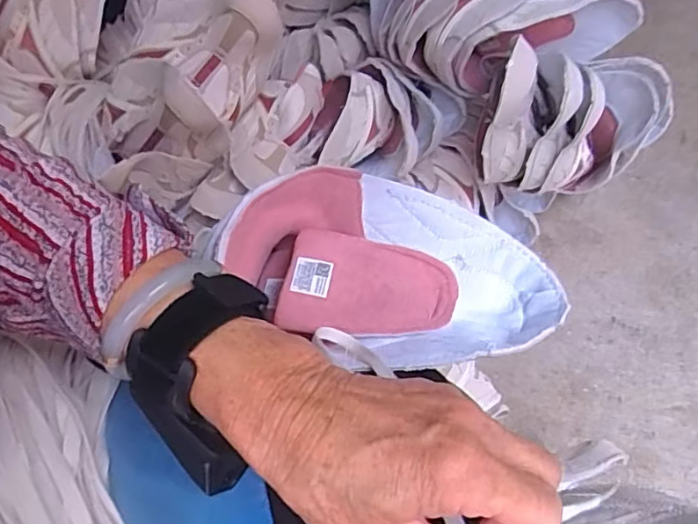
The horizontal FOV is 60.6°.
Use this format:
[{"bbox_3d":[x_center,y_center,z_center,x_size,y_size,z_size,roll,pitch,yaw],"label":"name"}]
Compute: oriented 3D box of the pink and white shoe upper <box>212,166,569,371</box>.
[{"bbox_3d":[0.027,0.010,0.387,0.207,0.063,0.120,20,64,15],"label":"pink and white shoe upper"}]

